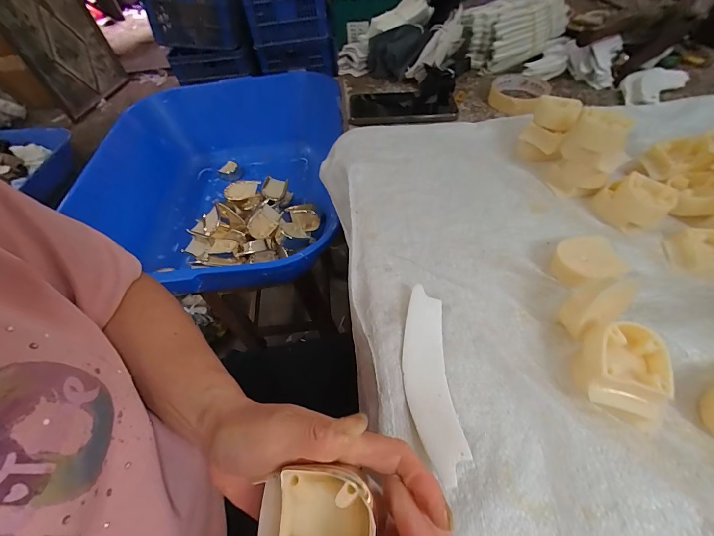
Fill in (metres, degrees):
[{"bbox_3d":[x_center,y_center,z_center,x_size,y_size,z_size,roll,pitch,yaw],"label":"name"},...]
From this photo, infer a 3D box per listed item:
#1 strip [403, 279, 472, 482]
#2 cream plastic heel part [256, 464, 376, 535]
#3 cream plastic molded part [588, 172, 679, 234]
[{"bbox_3d":[0.057,0.083,0.264,0.036,0.016,0.148,-2,53,3],"label":"strip"},{"bbox_3d":[-0.023,0.125,0.162,0.060,0.025,0.045,3,53,6],"label":"cream plastic heel part"},{"bbox_3d":[0.291,-0.071,0.350,0.047,0.033,0.064,-39,60,-22],"label":"cream plastic molded part"}]

